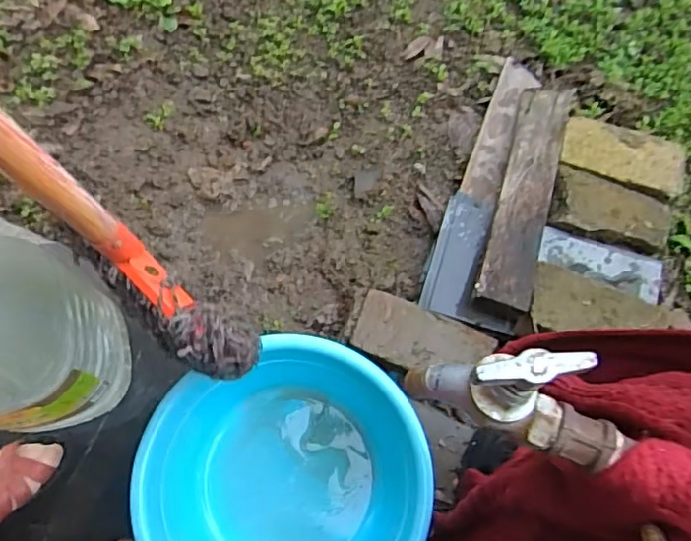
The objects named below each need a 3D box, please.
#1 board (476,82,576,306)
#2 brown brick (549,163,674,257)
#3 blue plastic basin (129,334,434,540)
[{"bbox_3d":[0.334,-0.155,1.118,0.095,0.024,0.486,10,61,21],"label":"board"},{"bbox_3d":[0.501,-0.111,1.138,0.232,0.054,0.115,17,71,2],"label":"brown brick"},{"bbox_3d":[-0.086,0.332,0.910,0.397,0.204,0.380,1,71,-4],"label":"blue plastic basin"}]

